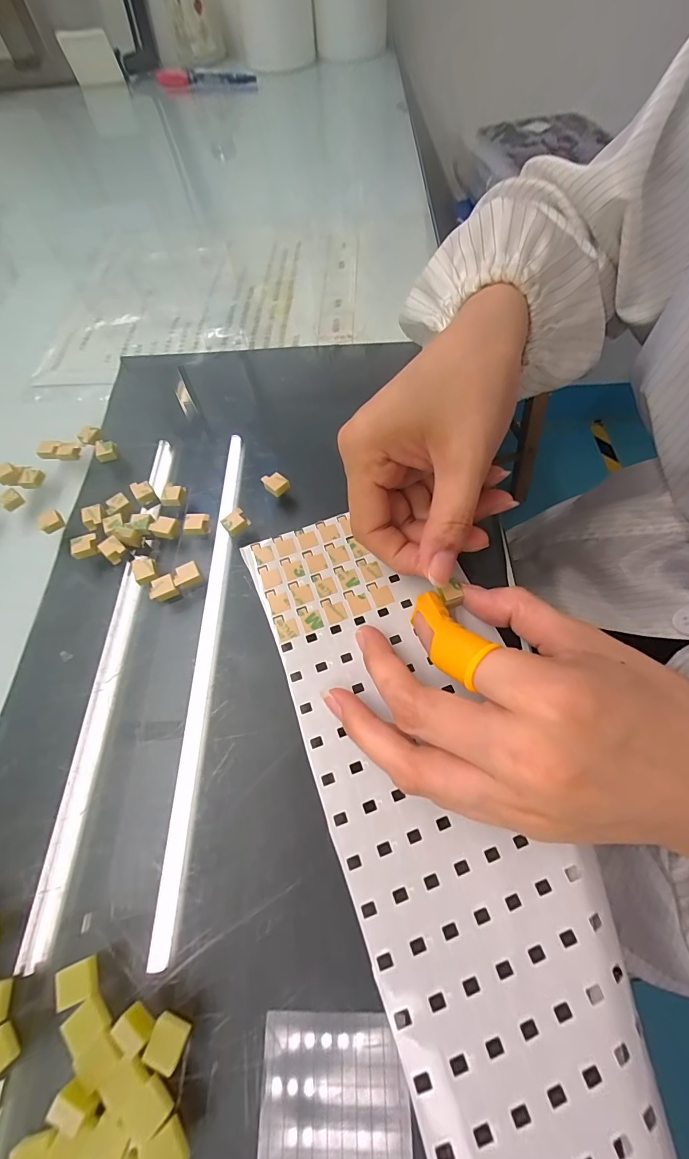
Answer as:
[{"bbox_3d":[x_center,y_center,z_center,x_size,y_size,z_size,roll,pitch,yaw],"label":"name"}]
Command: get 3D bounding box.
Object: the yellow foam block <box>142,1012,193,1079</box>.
[{"bbox_3d":[-0.056,0.145,0.127,0.011,0.006,0.011,17,65,12],"label":"yellow foam block"}]

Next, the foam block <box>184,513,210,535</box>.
[{"bbox_3d":[-0.078,-0.029,0.217,0.013,0.005,0.011,-1,63,3],"label":"foam block"}]

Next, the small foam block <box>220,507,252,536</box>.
[{"bbox_3d":[-0.058,-0.031,0.216,0.013,0.006,0.010,-37,66,-15],"label":"small foam block"}]

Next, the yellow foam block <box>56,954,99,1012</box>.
[{"bbox_3d":[-0.089,0.133,0.134,0.012,0.004,0.010,-18,63,-6],"label":"yellow foam block"}]

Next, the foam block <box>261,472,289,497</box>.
[{"bbox_3d":[-0.039,-0.054,0.227,0.012,0.006,0.013,-36,66,-14],"label":"foam block"}]

